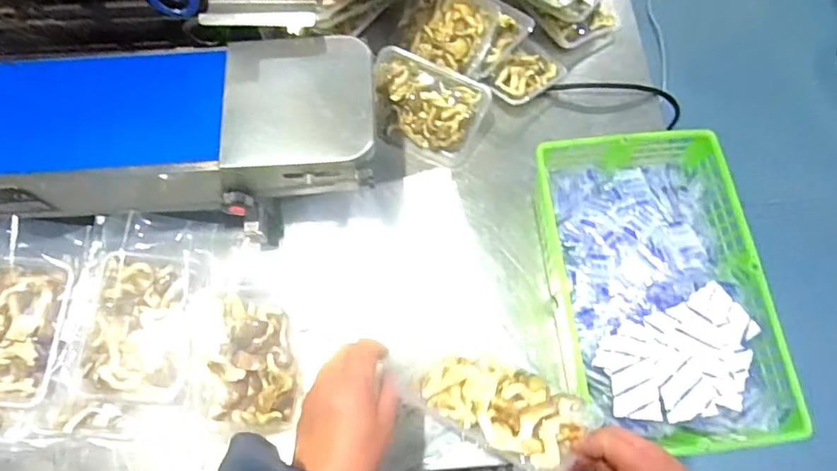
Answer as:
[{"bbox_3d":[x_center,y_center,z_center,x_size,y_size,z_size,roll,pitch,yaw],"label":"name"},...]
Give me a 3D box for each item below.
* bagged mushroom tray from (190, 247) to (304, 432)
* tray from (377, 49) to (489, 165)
[{"bbox_3d":[-0.192,0.114,0.604,0.111,0.038,0.194,1,75,-24],"label":"bagged mushroom tray"},{"bbox_3d":[0.006,-0.173,0.736,0.161,0.035,0.115,25,99,8],"label":"tray"}]

